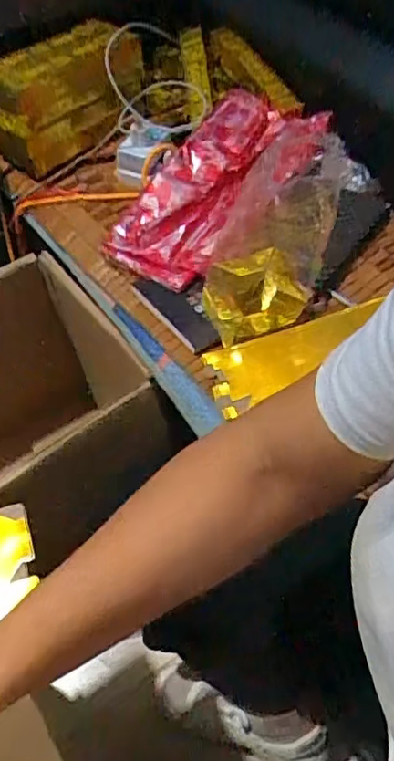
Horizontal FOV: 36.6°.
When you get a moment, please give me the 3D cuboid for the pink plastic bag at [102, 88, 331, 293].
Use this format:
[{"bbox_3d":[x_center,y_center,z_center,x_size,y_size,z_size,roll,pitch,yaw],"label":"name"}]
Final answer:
[{"bbox_3d":[0.035,-0.317,0.956,0.229,0.081,0.405,19,58,15],"label":"pink plastic bag"}]

